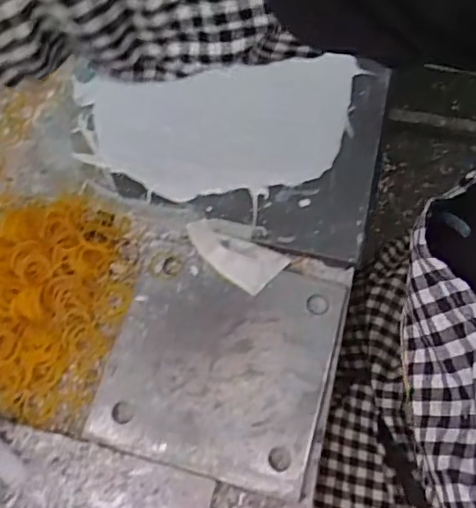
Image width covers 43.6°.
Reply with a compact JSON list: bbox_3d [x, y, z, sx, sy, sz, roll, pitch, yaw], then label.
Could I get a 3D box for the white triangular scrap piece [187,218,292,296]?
[{"bbox_3d":[-0.004,-0.008,0.561,0.094,0.019,0.052,42,76,16],"label":"white triangular scrap piece"}]

